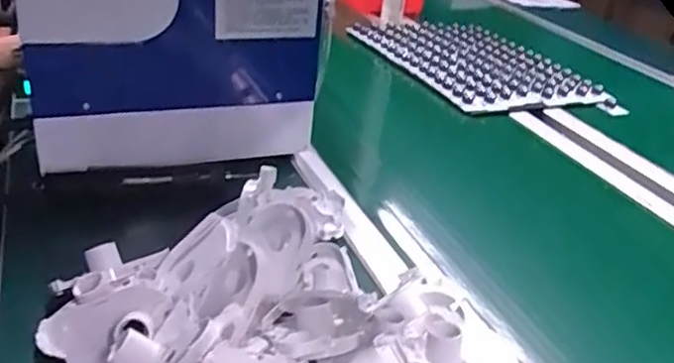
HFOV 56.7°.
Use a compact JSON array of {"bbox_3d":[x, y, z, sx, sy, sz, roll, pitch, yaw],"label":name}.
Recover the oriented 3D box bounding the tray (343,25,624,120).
[{"bbox_3d":[0.278,-0.227,1.234,0.326,0.045,0.448,-8,33,-27],"label":"tray"}]

